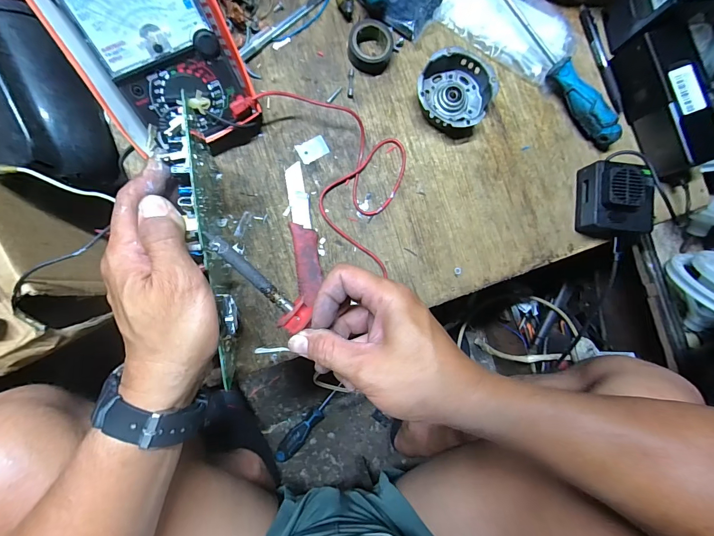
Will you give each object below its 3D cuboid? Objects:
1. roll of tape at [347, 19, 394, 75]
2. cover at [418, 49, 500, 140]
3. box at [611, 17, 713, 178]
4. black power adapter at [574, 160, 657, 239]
[{"bbox_3d":[0.015,-0.246,0.394,0.049,0.020,0.045,24,87,-4],"label":"roll of tape"},{"bbox_3d":[0.110,-0.197,0.400,0.083,0.031,0.080,0,89,-5],"label":"cover"},{"bbox_3d":[0.358,-0.191,0.411,0.058,0.057,0.160,-17,90,-5],"label":"box"},{"bbox_3d":[0.296,-0.078,0.408,0.068,0.049,0.080,-1,89,-5],"label":"black power adapter"}]

